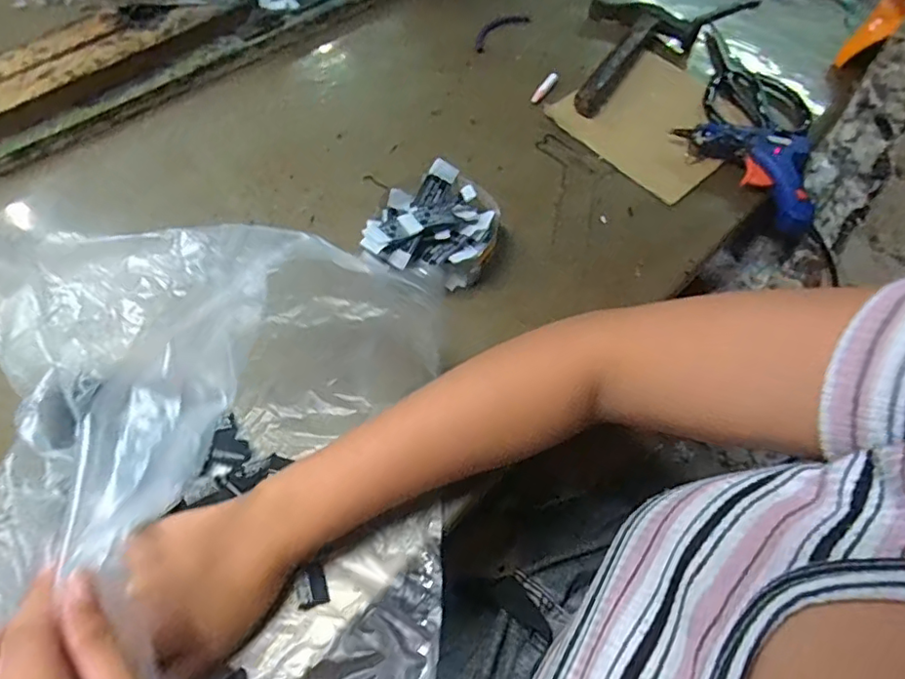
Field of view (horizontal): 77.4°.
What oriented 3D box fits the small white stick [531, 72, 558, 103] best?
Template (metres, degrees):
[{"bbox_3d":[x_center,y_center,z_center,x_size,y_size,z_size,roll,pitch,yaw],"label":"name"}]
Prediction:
[{"bbox_3d":[0.092,-0.252,0.565,0.010,0.014,0.041,36,65,16],"label":"small white stick"}]

